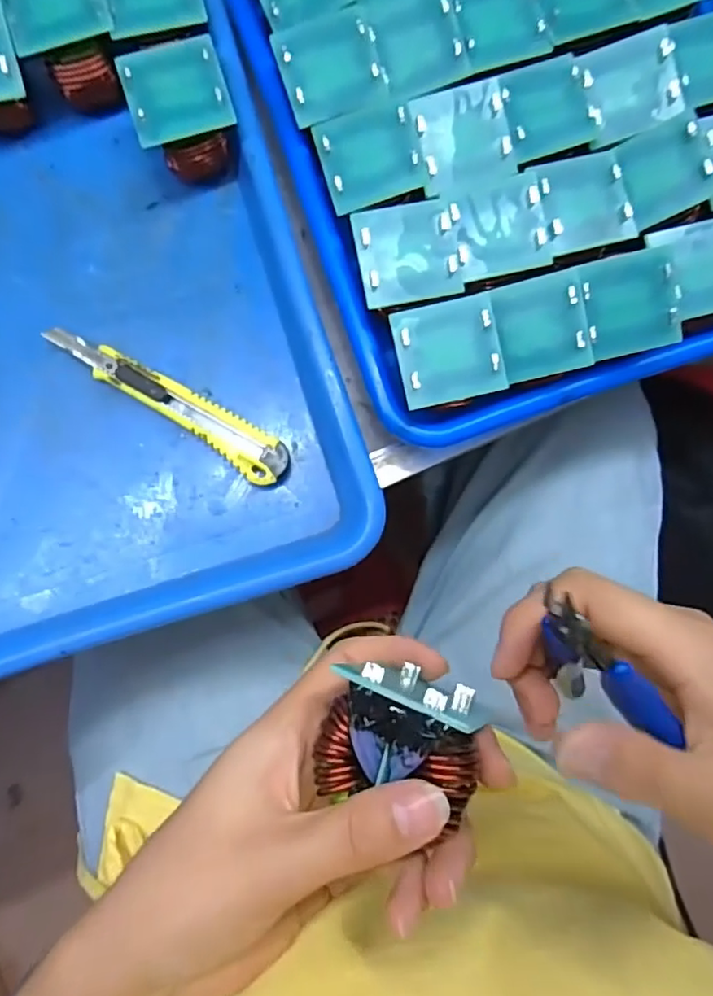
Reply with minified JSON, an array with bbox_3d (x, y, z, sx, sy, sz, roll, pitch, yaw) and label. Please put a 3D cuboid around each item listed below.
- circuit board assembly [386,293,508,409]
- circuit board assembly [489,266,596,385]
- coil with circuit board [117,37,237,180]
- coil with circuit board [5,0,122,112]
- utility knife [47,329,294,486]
[{"bbox_3d":[0.043,-0.067,0.269,0.046,0.012,0.045,-12,85,-4],"label":"circuit board assembly"},{"bbox_3d":[0.086,-0.079,0.271,0.041,0.005,0.045,-13,92,4],"label":"circuit board assembly"},{"bbox_3d":[-0.087,-0.193,0.302,0.047,0.046,0.045,-17,84,-5],"label":"coil with circuit board"},{"bbox_3d":[-0.143,-0.230,0.296,0.046,0.045,0.045,-16,84,-5],"label":"coil with circuit board"},{"bbox_3d":[-0.097,-0.049,0.303,0.139,0.012,0.022,31,82,1],"label":"utility knife"}]

